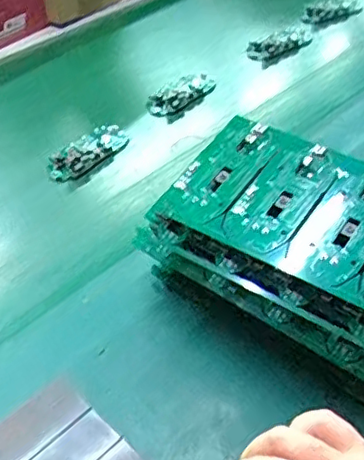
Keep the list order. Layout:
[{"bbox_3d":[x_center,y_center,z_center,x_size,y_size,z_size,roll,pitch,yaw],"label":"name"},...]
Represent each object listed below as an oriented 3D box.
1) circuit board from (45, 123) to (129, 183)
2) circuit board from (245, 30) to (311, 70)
[{"bbox_3d":[-0.099,-0.081,0.643,0.045,0.014,0.098,28,50,29],"label":"circuit board"},{"bbox_3d":[0.130,-0.242,0.807,0.095,0.022,0.044,-25,47,-23],"label":"circuit board"}]

